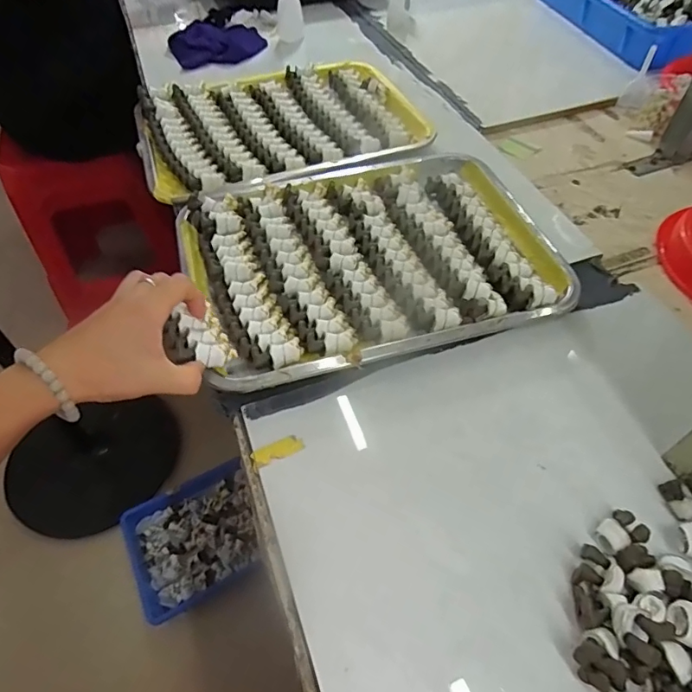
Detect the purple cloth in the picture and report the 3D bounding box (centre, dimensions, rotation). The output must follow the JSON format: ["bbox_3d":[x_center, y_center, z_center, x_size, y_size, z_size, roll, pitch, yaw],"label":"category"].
[{"bbox_3d":[-0.216,-0.513,0.831,0.153,0.030,0.112,-18,54,-12],"label":"purple cloth"}]

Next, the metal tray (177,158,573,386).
[{"bbox_3d":[0.023,-0.098,0.490,0.346,0.030,0.266,-13,53,-8],"label":"metal tray"}]

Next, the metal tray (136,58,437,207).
[{"bbox_3d":[-0.085,-0.289,0.636,0.340,0.026,0.258,-18,54,-12],"label":"metal tray"}]

